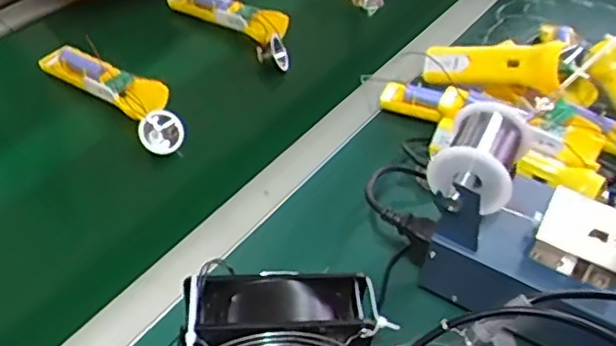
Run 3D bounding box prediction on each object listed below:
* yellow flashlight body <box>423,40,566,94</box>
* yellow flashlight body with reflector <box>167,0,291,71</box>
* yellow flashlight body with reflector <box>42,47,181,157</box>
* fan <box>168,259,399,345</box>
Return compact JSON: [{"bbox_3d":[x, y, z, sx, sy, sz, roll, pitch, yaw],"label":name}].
[{"bbox_3d":[0.204,-0.123,0.690,0.160,0.050,0.041,7,41,36],"label":"yellow flashlight body"},{"bbox_3d":[-0.091,-0.208,0.816,0.208,0.038,0.072,36,53,26],"label":"yellow flashlight body with reflector"},{"bbox_3d":[-0.215,-0.095,0.700,0.216,0.031,0.063,35,53,25],"label":"yellow flashlight body with reflector"},{"bbox_3d":[-0.023,0.123,0.433,0.130,0.124,0.059,-1,46,-6],"label":"fan"}]

